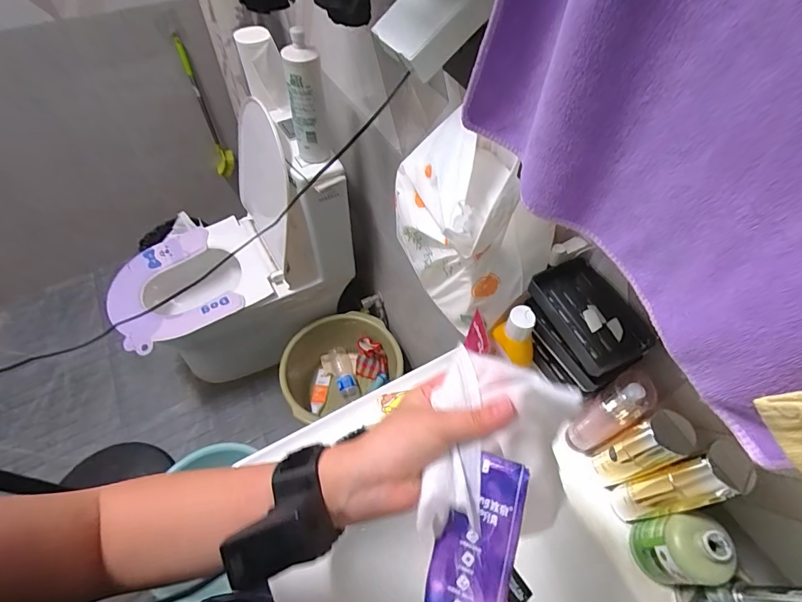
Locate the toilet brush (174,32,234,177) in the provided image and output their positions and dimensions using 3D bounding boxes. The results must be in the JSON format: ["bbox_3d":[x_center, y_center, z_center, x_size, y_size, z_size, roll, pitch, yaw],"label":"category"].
[{"bbox_3d":[-0.698,-0.666,1.541,0.071,0.495,0.109,-22,58,-16],"label":"toilet brush"}]

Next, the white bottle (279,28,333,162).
[{"bbox_3d":[-0.199,-0.424,0.909,0.075,0.251,0.081,-14,56,-11],"label":"white bottle"}]

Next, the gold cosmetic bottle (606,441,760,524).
[{"bbox_3d":[0.299,0.209,0.469,0.049,0.194,0.044,-6,55,-6],"label":"gold cosmetic bottle"}]

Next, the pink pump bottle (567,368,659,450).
[{"bbox_3d":[0.247,0.142,0.519,0.043,0.164,0.043,-22,58,-16],"label":"pink pump bottle"}]

